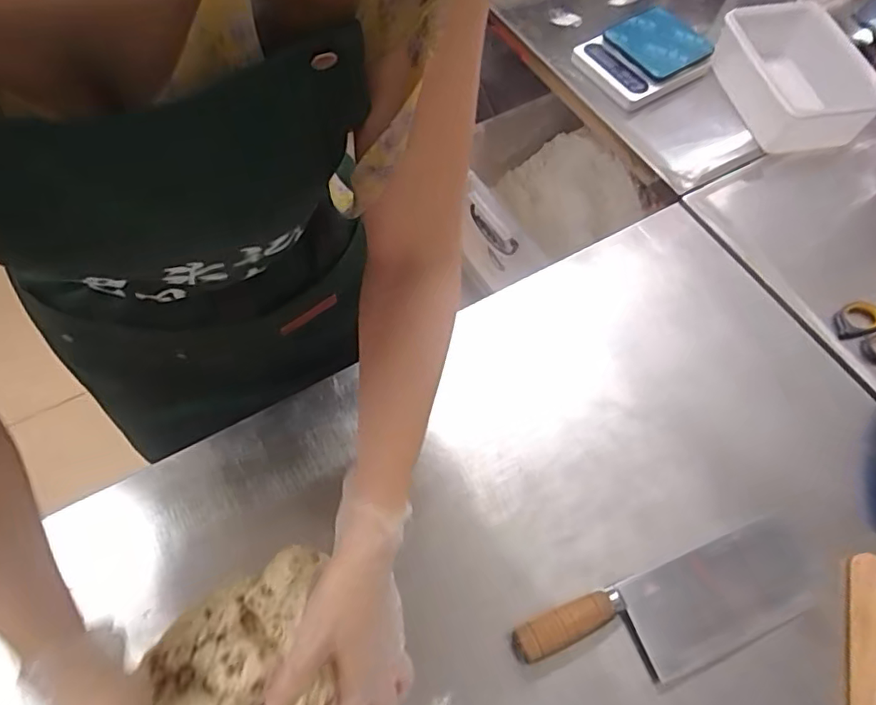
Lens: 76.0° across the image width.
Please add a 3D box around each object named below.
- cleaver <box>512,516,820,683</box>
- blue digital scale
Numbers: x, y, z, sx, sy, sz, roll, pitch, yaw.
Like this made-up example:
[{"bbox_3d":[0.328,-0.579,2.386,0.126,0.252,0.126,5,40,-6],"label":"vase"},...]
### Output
[{"bbox_3d":[0.212,0.239,0.506,0.282,0.027,0.086,-18,64,-11],"label":"cleaver"},{"bbox_3d":[0.308,-0.441,0.834,0.179,0.040,0.137,-30,74,-6],"label":"blue digital scale"}]

